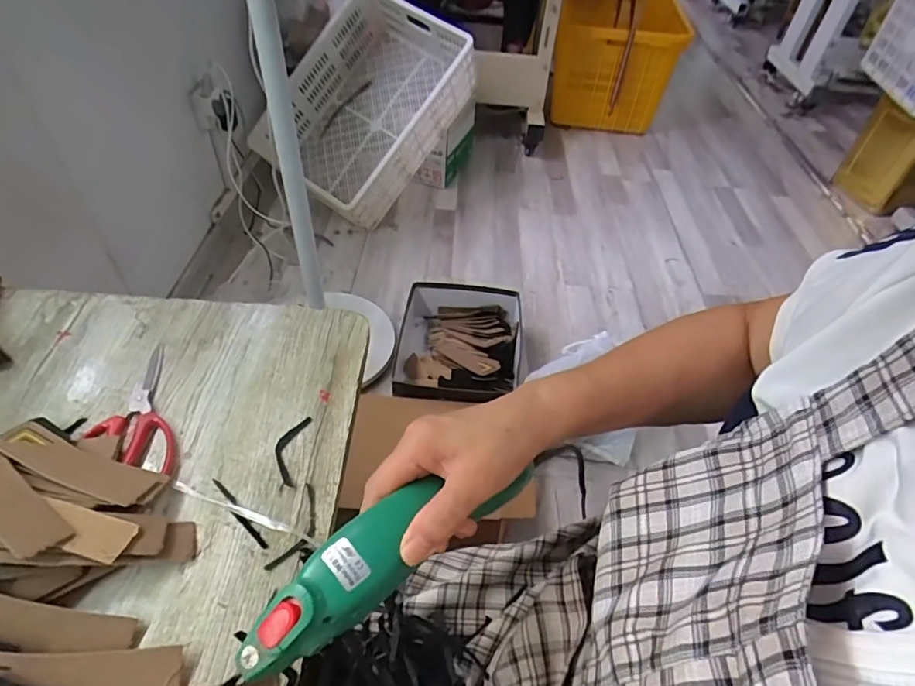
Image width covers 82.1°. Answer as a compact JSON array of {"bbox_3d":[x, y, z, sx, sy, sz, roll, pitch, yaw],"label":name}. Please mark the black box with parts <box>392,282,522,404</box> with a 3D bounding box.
[{"bbox_3d":[0.000,0.031,1.257,0.299,0.146,0.352,5,46,1],"label":"black box with parts"}]

